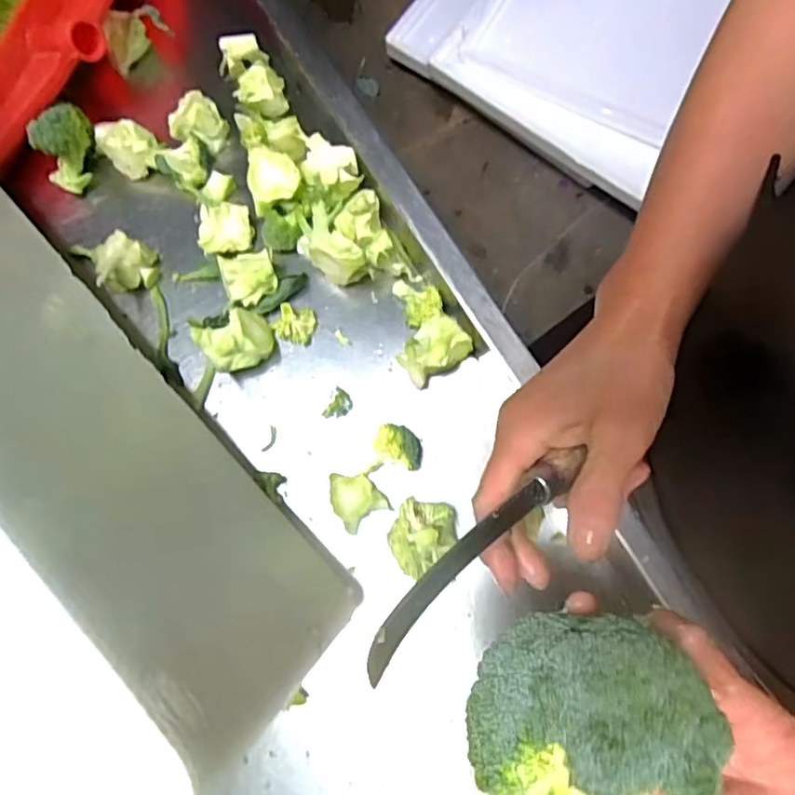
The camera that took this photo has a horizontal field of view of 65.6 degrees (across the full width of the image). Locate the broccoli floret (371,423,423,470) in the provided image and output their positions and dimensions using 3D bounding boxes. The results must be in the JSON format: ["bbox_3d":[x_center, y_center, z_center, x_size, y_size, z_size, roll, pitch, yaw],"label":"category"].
[{"bbox_3d":[0.001,0.033,0.424,0.034,0.017,0.027,12,76,2],"label":"broccoli floret"}]

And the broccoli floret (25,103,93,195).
[{"bbox_3d":[-0.263,-0.199,0.485,0.030,0.051,0.055,-2,76,1],"label":"broccoli floret"}]

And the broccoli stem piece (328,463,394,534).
[{"bbox_3d":[-0.026,0.069,0.425,0.038,0.011,0.041,-19,77,-6],"label":"broccoli stem piece"}]

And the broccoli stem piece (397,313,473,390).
[{"bbox_3d":[0.026,-0.032,0.447,0.039,0.029,0.046,40,78,9],"label":"broccoli stem piece"}]

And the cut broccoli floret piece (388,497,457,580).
[{"bbox_3d":[0.016,0.087,0.399,0.050,0.026,0.040,-42,80,-11],"label":"cut broccoli floret piece"}]

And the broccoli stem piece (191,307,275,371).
[{"bbox_3d":[-0.116,-0.041,0.446,0.049,0.040,0.042,-29,78,-8],"label":"broccoli stem piece"}]

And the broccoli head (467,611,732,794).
[{"bbox_3d":[0.070,0.123,0.236,0.086,0.056,0.071,-44,80,-11],"label":"broccoli head"}]

